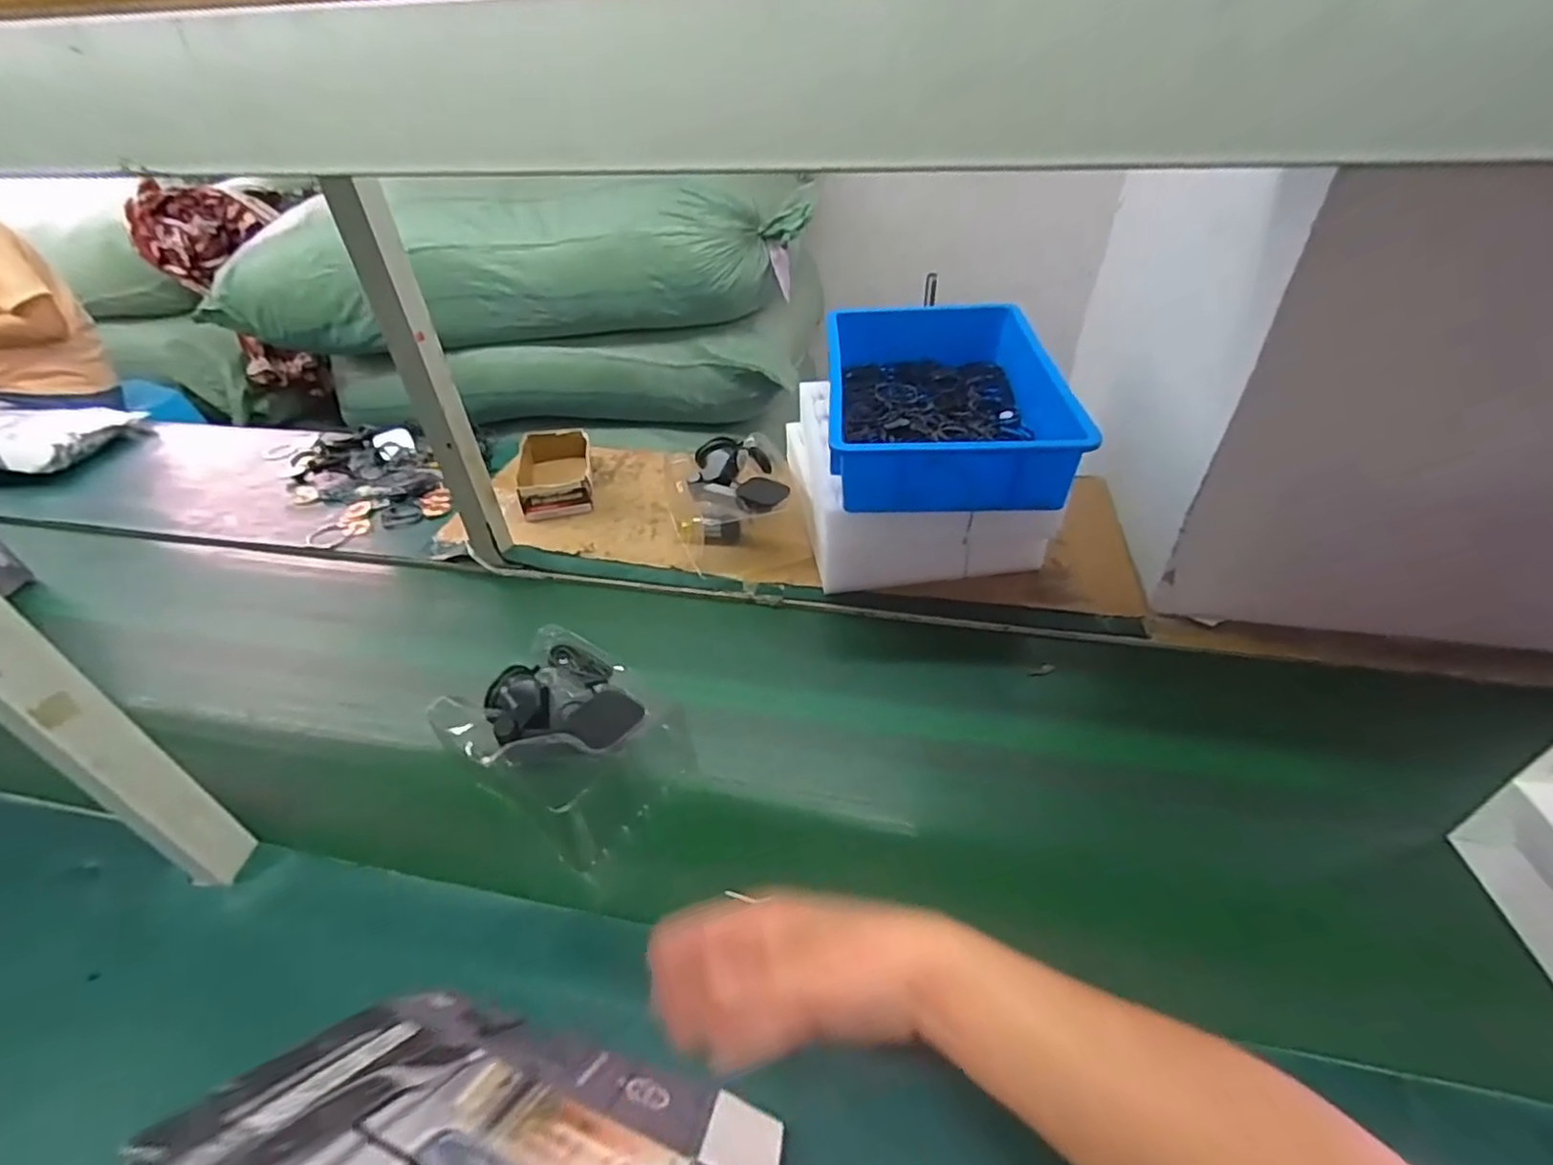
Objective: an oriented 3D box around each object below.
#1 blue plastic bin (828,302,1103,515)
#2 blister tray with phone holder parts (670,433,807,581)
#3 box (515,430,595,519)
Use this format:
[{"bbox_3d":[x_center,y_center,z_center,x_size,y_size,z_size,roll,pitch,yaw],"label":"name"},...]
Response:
[{"bbox_3d":[0.203,-0.238,0.841,0.265,0.090,0.400,1,40,4],"label":"blue plastic bin"},{"bbox_3d":[-0.056,-0.109,0.895,0.156,0.112,0.158,-14,41,-13],"label":"blister tray with phone holder parts"},{"bbox_3d":[-0.340,-0.167,1.016,0.113,0.055,0.168,-11,40,-10],"label":"box"}]

